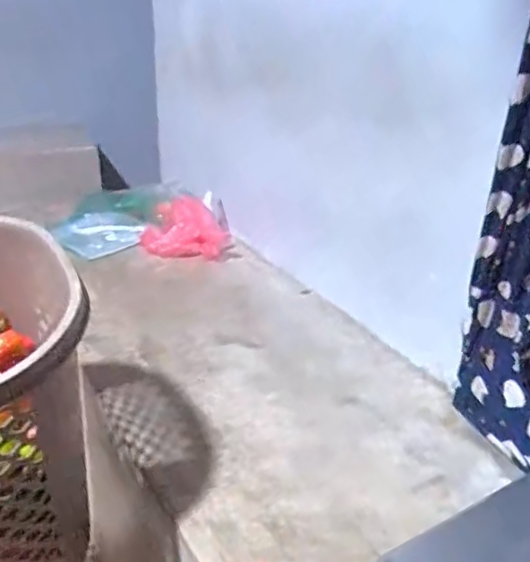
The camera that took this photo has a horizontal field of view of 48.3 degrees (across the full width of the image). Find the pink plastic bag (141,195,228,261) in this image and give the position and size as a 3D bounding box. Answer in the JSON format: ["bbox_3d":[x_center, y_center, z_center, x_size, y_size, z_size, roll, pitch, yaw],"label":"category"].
[{"bbox_3d":[-0.175,-0.116,1.272,0.178,0.090,0.155,-3,28,-8],"label":"pink plastic bag"}]

